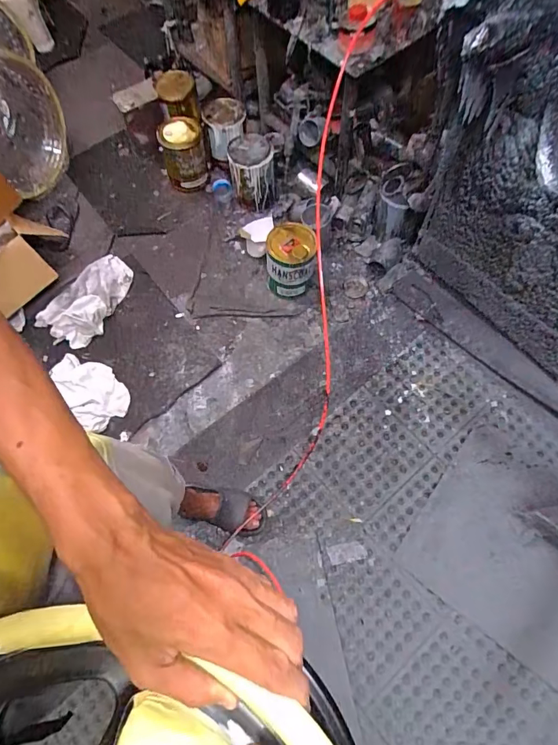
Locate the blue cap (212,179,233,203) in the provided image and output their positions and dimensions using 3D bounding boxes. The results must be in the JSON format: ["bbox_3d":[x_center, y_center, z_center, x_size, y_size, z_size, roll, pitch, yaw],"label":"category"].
[{"bbox_3d":[-0.216,-0.698,1.623,0.086,0.081,0.018,8,26,22],"label":"blue cap"}]

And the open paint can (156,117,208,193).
[{"bbox_3d":[-0.354,-0.819,1.564,0.153,0.202,0.153,-1,68,2],"label":"open paint can"}]

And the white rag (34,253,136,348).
[{"bbox_3d":[-0.648,-0.255,1.439,0.218,0.053,0.342,30,72,13],"label":"white rag"}]

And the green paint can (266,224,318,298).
[{"bbox_3d":[0.036,-0.360,1.386,0.155,0.213,0.169,-1,68,2],"label":"green paint can"}]

